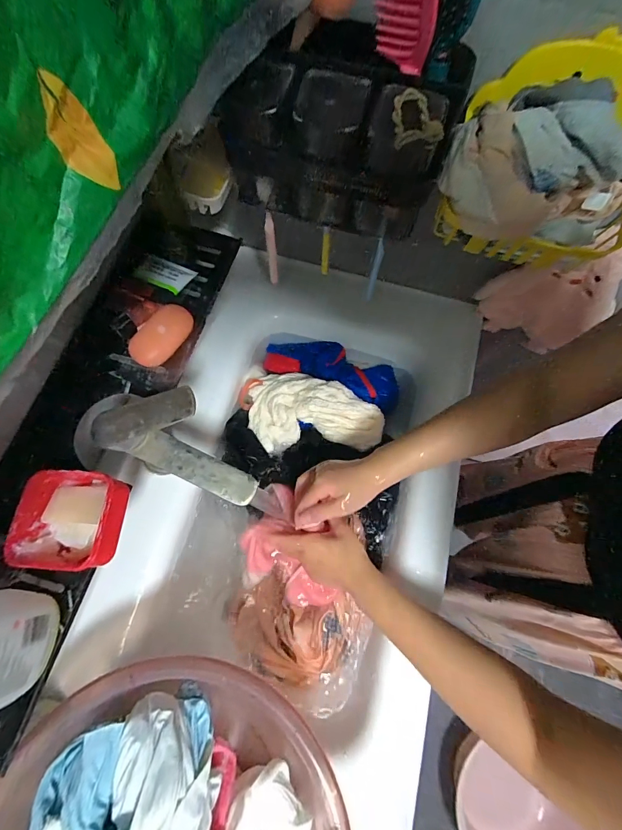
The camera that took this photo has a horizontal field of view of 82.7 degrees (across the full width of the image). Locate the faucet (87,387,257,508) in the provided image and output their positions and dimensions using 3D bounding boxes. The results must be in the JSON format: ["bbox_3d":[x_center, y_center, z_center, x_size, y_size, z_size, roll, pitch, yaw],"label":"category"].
[{"bbox_3d":[-0.136,0.027,0.380,0.171,0.086,0.084,20,70,5],"label":"faucet"}]

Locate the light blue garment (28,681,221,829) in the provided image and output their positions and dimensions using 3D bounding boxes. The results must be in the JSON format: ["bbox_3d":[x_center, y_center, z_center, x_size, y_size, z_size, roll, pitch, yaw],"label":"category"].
[{"bbox_3d":[-0.189,0.376,0.332,0.186,0.069,0.147,-17,71,-9],"label":"light blue garment"}]

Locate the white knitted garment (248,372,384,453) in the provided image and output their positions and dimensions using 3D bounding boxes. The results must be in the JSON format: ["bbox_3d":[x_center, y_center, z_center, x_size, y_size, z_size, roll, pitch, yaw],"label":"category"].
[{"bbox_3d":[0.008,-0.013,0.579,0.215,0.063,0.125,-2,70,-3],"label":"white knitted garment"}]

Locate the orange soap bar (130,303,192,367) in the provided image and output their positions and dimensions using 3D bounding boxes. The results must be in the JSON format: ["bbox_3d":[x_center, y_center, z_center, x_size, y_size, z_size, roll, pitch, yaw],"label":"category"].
[{"bbox_3d":[-0.173,-0.092,0.414,0.049,0.023,0.081,32,71,9],"label":"orange soap bar"}]

